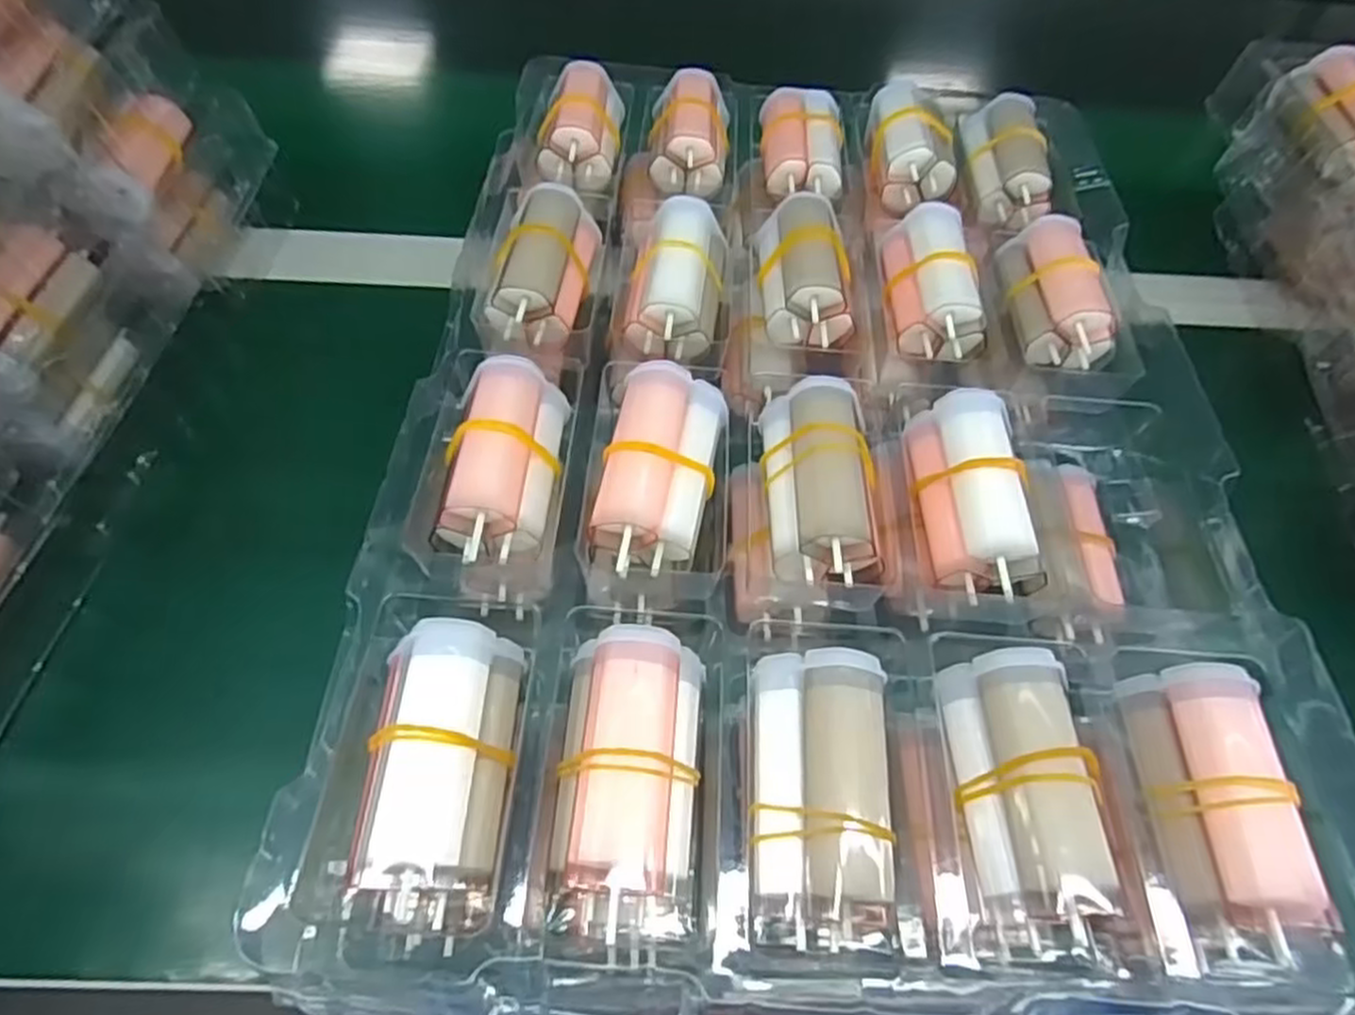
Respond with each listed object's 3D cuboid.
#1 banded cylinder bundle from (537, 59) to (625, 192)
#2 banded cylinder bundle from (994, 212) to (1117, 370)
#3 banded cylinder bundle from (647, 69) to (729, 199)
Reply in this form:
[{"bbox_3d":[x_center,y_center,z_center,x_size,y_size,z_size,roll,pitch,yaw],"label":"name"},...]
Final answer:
[{"bbox_3d":[-0.045,-0.184,0.359,0.033,0.026,0.065,5,56,0],"label":"banded cylinder bundle"},{"bbox_3d":[0.156,-0.089,0.305,0.036,0.024,0.065,8,56,2],"label":"banded cylinder bundle"},{"bbox_3d":[0.006,-0.183,0.359,0.036,0.024,0.070,5,70,0],"label":"banded cylinder bundle"}]

